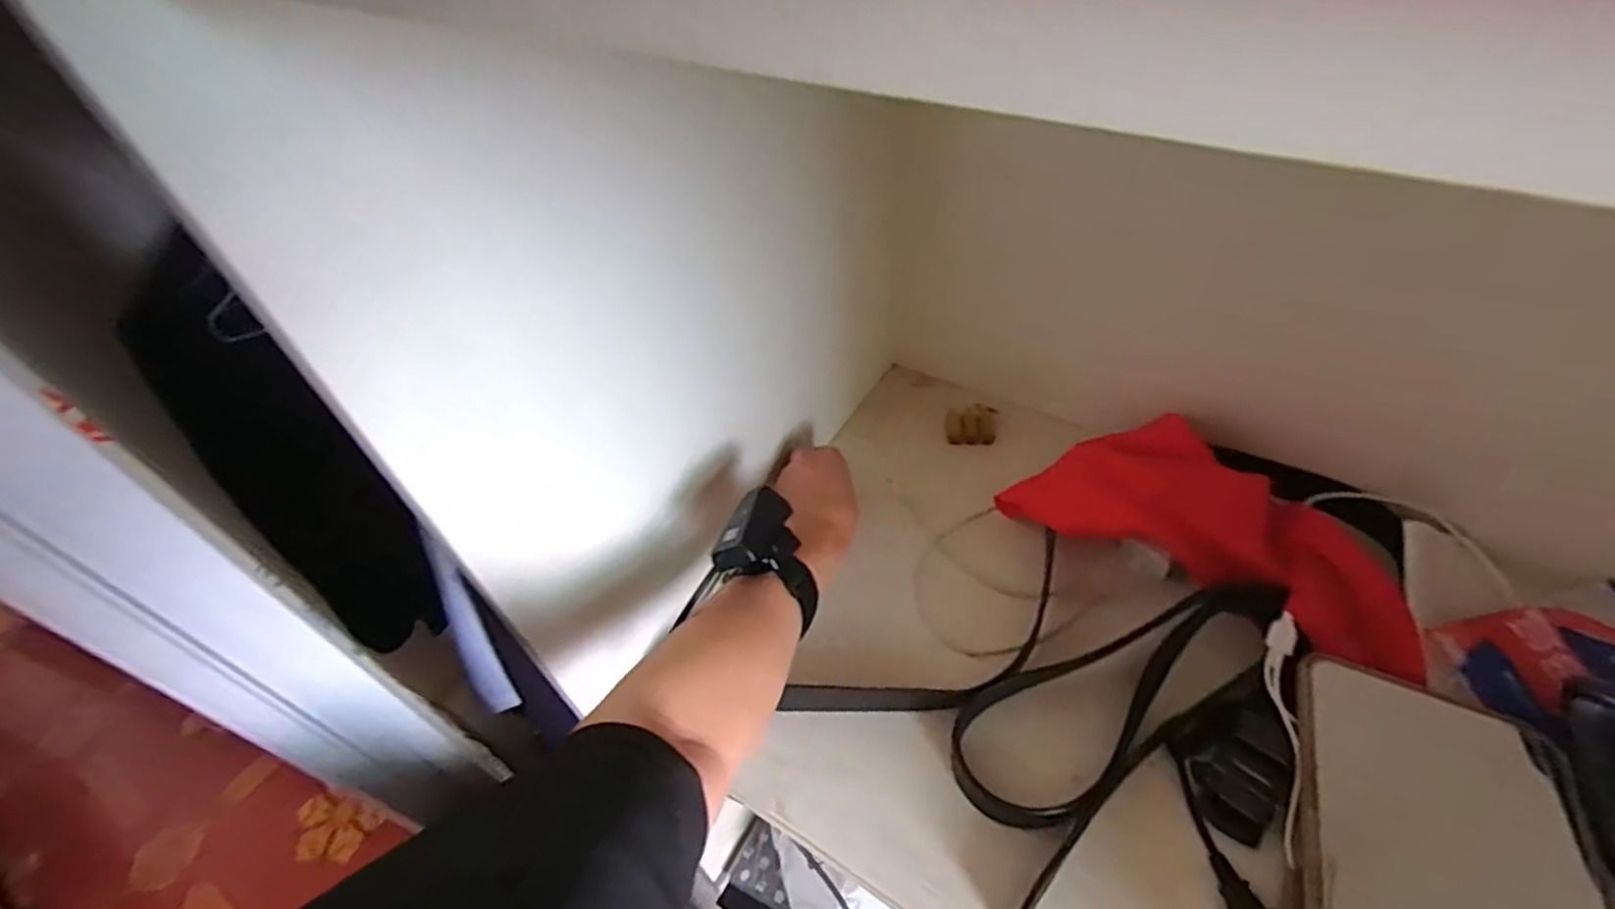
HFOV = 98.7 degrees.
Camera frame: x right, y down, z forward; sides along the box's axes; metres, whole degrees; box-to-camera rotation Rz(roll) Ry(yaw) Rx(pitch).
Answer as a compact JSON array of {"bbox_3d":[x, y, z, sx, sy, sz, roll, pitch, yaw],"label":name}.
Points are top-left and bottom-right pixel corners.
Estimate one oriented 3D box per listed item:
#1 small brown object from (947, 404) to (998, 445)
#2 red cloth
[{"bbox_3d":[0.172,-0.034,0.724,0.053,0.018,0.049,2,49,8],"label":"small brown object"},{"bbox_3d":[0.336,0.058,0.584,0.318,0.067,0.130,27,57,27],"label":"red cloth"}]

